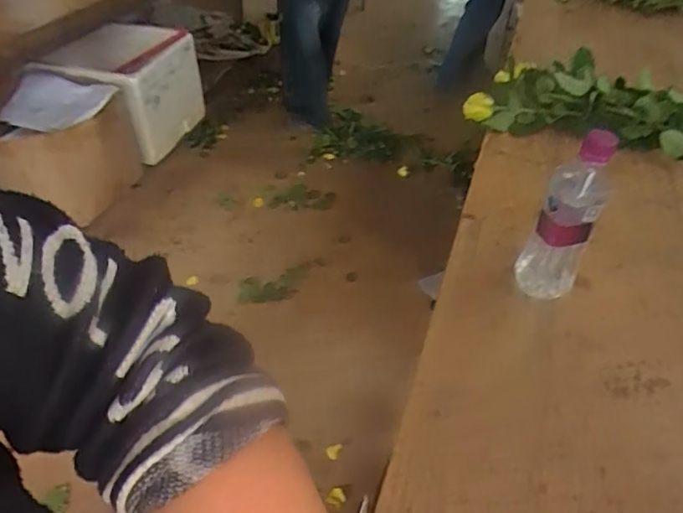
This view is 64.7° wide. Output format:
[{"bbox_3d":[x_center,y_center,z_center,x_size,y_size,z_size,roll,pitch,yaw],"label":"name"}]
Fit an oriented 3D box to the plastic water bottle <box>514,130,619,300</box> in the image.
[{"bbox_3d":[0.242,-0.041,0.585,0.066,0.206,0.050,18,45,18],"label":"plastic water bottle"}]

